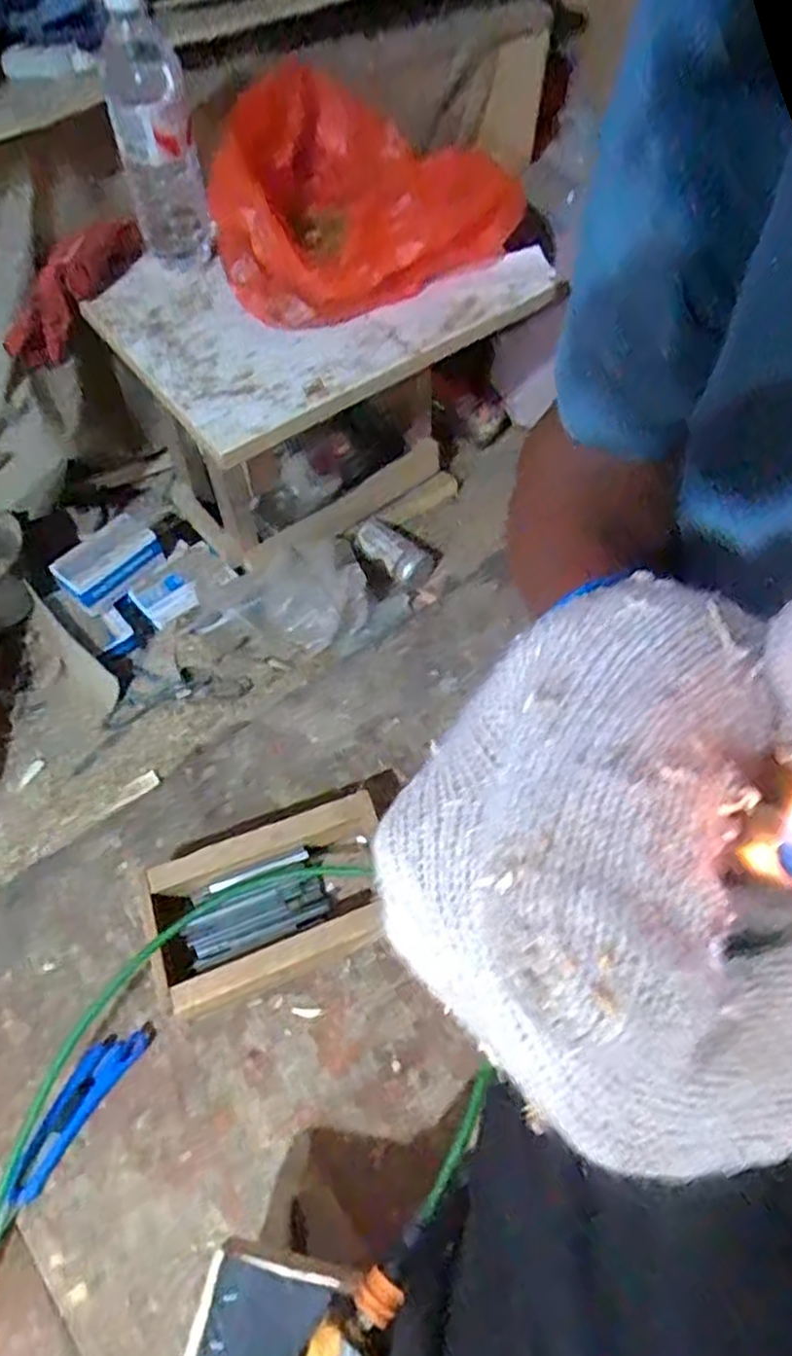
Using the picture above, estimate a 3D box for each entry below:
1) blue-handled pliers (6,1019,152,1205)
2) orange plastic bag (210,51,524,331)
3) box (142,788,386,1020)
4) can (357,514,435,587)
[{"bbox_3d":[-0.281,0.374,0.672,0.040,0.024,0.155,29,63,16],"label":"blue-handled pliers"},{"bbox_3d":[-0.042,-0.495,0.754,0.250,0.113,0.291,-3,59,-2],"label":"orange plastic bag"},{"bbox_3d":[-0.114,0.220,0.739,0.230,0.066,0.139,-20,61,-12],"label":"box"},{"bbox_3d":[-0.004,-0.162,0.989,0.102,0.045,0.063,38,66,21],"label":"can"}]

